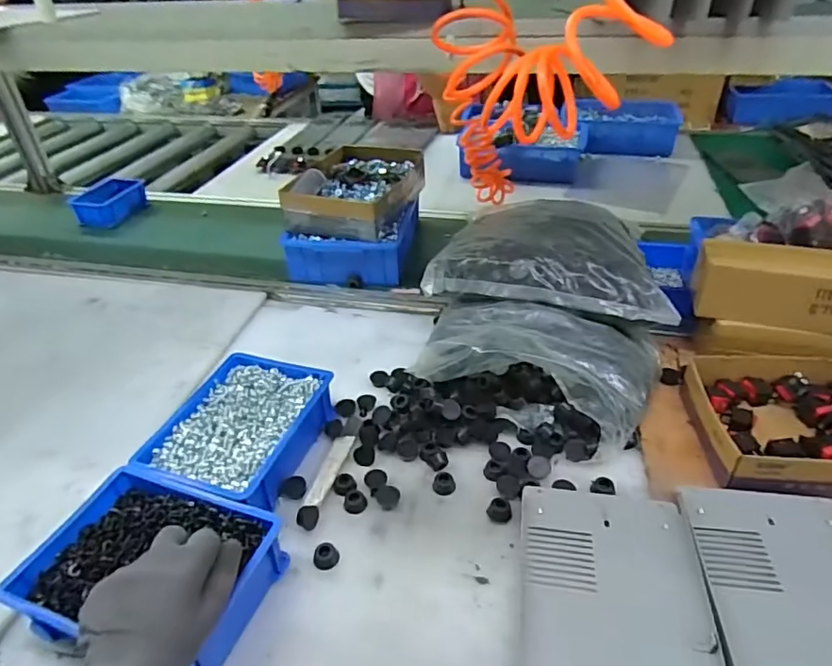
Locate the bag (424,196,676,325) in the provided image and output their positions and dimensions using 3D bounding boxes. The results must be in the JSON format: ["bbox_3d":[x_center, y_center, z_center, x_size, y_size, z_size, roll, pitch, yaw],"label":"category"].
[{"bbox_3d":[0.191,-0.108,0.748,0.311,0.068,0.196,12,39,18],"label":"bag"}]

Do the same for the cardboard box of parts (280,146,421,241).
[{"bbox_3d":[-0.099,-0.260,0.984,0.194,0.066,0.261,7,38,13],"label":"cardboard box of parts"}]

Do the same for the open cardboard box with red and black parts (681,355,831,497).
[{"bbox_3d":[0.433,0.095,0.612,0.217,0.051,0.176,2,37,5],"label":"open cardboard box with red and black parts"}]

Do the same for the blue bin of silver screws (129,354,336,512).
[{"bbox_3d":[-0.197,0.113,0.637,0.156,0.058,0.199,11,39,17],"label":"blue bin of silver screws"}]

